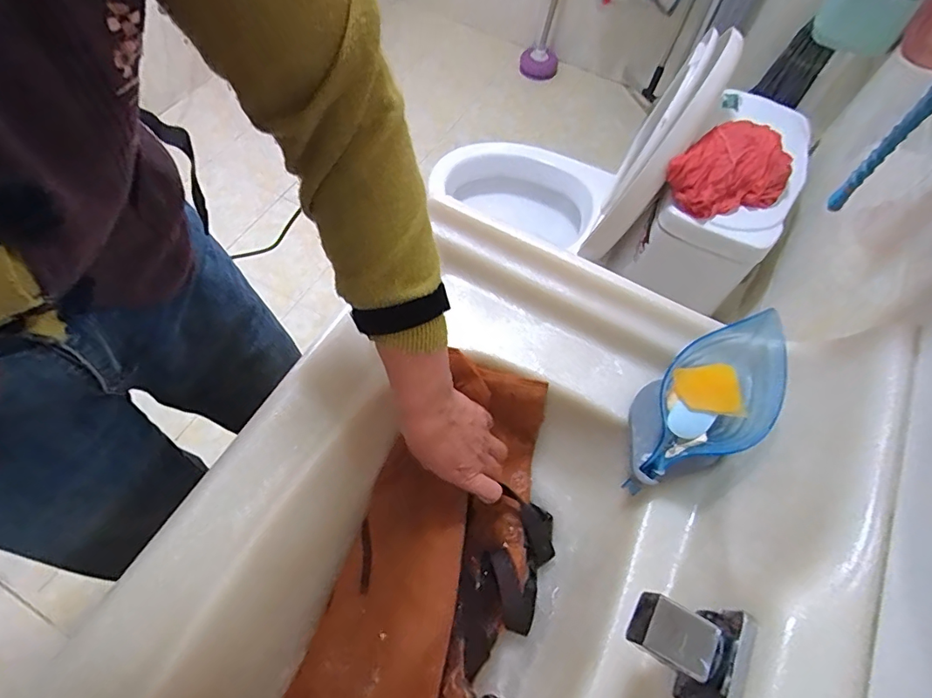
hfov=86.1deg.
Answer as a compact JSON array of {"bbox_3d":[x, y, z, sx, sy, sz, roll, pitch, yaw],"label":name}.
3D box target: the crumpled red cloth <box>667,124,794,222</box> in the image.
[{"bbox_3d":[0.421,-0.278,0.778,0.183,0.067,0.131,-30,67,-17],"label":"crumpled red cloth"}]

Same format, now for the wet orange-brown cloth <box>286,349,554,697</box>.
[{"bbox_3d":[-0.037,0.248,0.461,0.192,0.090,0.464,17,68,6],"label":"wet orange-brown cloth"}]

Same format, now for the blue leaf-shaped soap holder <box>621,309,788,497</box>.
[{"bbox_3d":[0.215,0.051,0.452,0.170,0.082,0.090,-35,69,-19],"label":"blue leaf-shaped soap holder"}]

